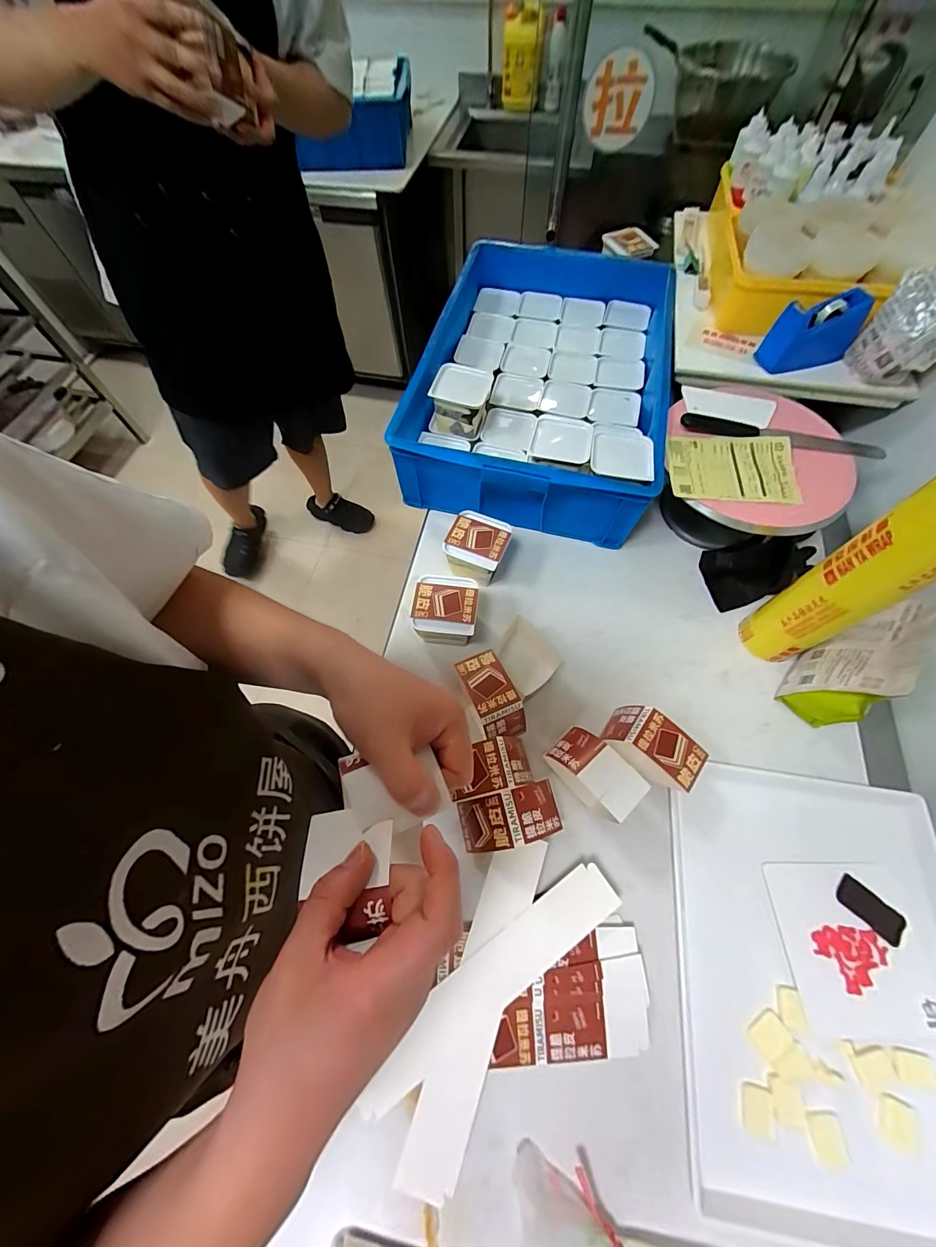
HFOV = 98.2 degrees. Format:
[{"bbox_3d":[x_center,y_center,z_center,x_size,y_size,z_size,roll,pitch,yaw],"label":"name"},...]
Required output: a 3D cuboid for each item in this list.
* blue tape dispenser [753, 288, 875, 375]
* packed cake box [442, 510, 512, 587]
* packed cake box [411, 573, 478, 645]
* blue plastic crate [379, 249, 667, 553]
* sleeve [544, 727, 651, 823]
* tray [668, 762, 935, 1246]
[{"bbox_3d":[0.576,-0.479,0.673,0.140,0.091,0.052,-10,65,-3],"label":"blue tape dispenser"},{"bbox_3d":[0.017,-0.124,0.677,0.095,0.069,0.101,17,67,9],"label":"packed cake box"},{"bbox_3d":[-0.033,-0.015,0.631,0.092,0.077,0.094,4,65,5],"label":"packed cake box"},{"bbox_3d":[0.154,-0.483,0.799,0.423,0.159,0.664,12,66,8],"label":"blue plastic crate"},{"bbox_3d":[0.167,0.197,0.539,0.059,0.076,0.109,-41,69,-15],"label":"sleeve"},{"bbox_3d":[0.417,0.402,0.471,0.331,0.018,0.426,6,65,6],"label":"tray"}]

